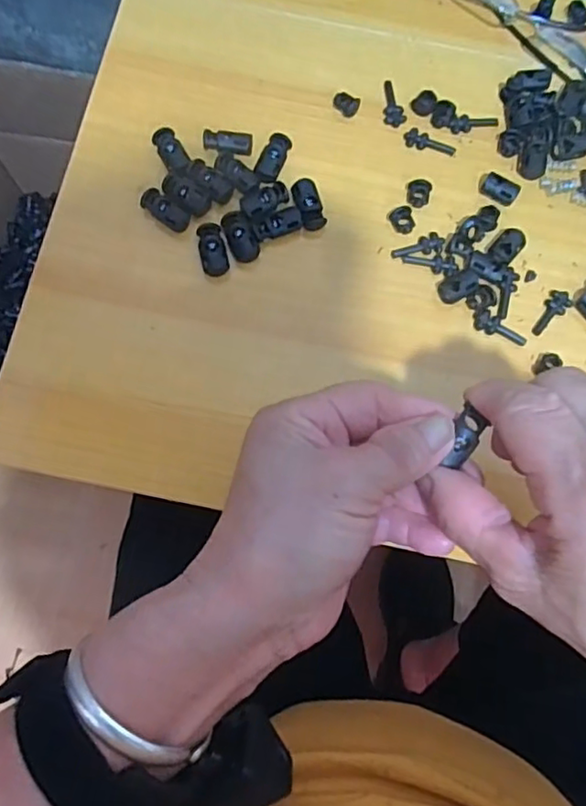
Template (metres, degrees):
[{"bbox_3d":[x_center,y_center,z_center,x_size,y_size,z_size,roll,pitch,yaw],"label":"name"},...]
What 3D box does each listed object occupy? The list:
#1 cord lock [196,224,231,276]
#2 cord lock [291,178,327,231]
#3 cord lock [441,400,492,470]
[{"bbox_3d":[-0.044,-0.083,0.329,0.014,0.011,0.030,-13,78,-4],"label":"cord lock"},{"bbox_3d":[0.009,-0.109,0.335,0.014,0.008,0.027,-19,78,-5],"label":"cord lock"},{"bbox_3d":[0.068,0.014,0.239,0.011,0.006,0.026,20,91,3],"label":"cord lock"}]

